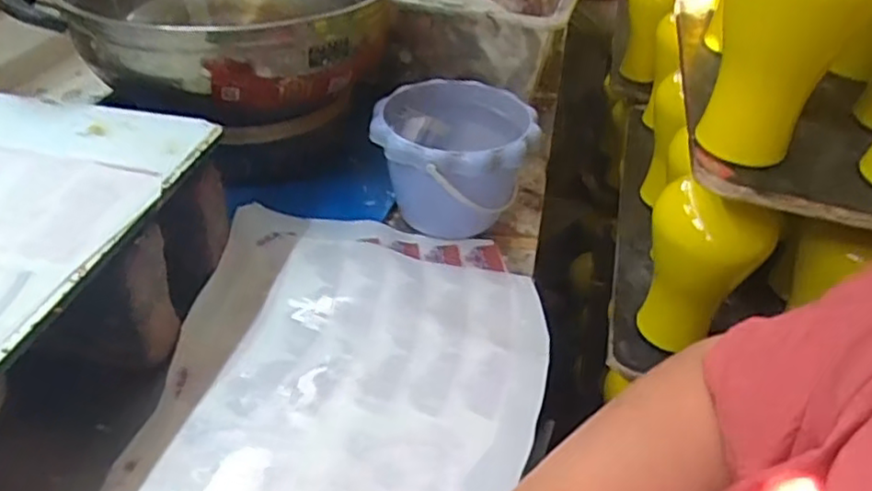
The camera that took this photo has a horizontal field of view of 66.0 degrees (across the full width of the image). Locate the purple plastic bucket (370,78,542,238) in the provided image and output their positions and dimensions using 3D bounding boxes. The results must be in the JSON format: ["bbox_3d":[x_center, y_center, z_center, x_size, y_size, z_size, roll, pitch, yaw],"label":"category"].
[{"bbox_3d":[0.016,-0.080,0.669,0.147,0.115,0.145,4,38,-3],"label":"purple plastic bucket"}]

